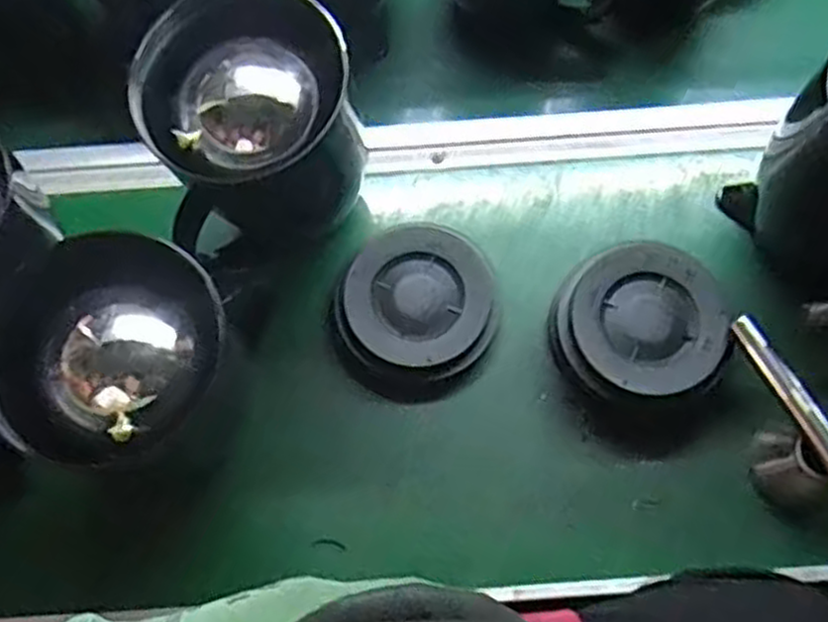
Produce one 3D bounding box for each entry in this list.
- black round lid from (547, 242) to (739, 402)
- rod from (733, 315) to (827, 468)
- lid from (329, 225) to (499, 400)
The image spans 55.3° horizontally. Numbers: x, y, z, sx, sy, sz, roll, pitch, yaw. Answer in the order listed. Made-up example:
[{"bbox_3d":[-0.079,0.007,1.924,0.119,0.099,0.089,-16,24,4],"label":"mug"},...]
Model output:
[{"bbox_3d":[0.161,0.012,0.574,0.120,0.051,0.109,-2,72,1],"label":"black round lid"},{"bbox_3d":[0.269,0.090,0.509,0.016,0.012,0.198,-28,73,-8],"label":"rod"},{"bbox_3d":[0.002,0.000,0.593,0.113,0.028,0.125,27,74,10],"label":"lid"}]

